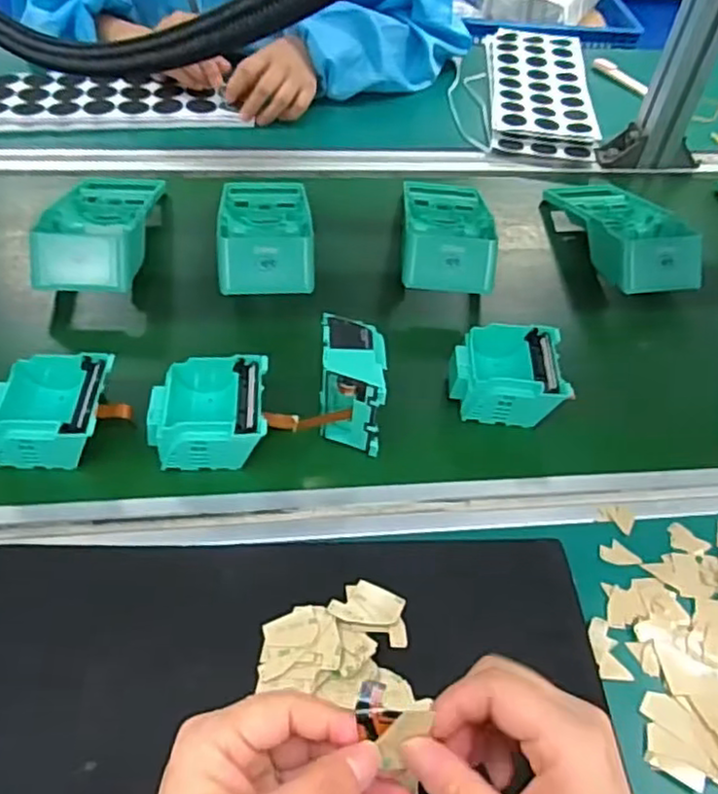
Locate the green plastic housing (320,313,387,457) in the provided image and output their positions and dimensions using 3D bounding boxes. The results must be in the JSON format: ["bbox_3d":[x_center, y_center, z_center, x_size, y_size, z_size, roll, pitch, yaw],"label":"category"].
[{"bbox_3d":[-0.006,-0.006,0.473,0.043,0.076,0.071,1,46,-3],"label":"green plastic housing"}]

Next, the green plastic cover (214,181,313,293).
[{"bbox_3d":[-0.085,-0.161,0.611,0.085,0.041,0.182,-2,46,-6],"label":"green plastic cover"}]

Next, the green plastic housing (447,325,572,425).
[{"bbox_3d":[0.113,-0.016,0.518,0.084,0.044,0.079,3,46,-2],"label":"green plastic housing"}]

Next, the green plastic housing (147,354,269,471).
[{"bbox_3d":[-0.105,0.011,0.470,0.077,0.038,0.078,-2,46,-6],"label":"green plastic housing"}]

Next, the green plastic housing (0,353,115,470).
[{"bbox_3d":[-0.213,0.008,0.463,0.075,0.038,0.079,0,46,-4],"label":"green plastic housing"}]

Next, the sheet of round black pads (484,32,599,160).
[{"bbox_3d":[0.231,-0.402,0.866,0.129,0.020,0.335,8,46,3],"label":"sheet of round black pads"}]

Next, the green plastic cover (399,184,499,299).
[{"bbox_3d":[0.082,-0.165,0.627,0.089,0.040,0.182,5,46,1],"label":"green plastic cover"}]

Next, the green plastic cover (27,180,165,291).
[{"bbox_3d":[-0.231,-0.164,0.594,0.087,0.049,0.199,-1,46,-5],"label":"green plastic cover"}]

